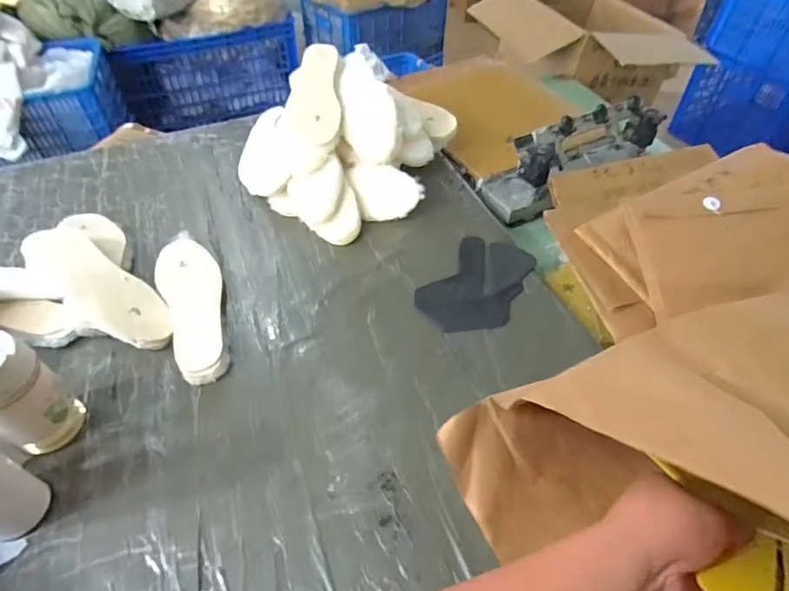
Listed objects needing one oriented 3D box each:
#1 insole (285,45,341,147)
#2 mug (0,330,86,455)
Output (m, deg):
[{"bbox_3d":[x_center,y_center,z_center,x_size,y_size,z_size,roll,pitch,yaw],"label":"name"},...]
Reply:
[{"bbox_3d":[-0.142,-0.358,0.858,0.090,0.023,0.231,-3,65,-1],"label":"insole"},{"bbox_3d":[-0.426,0.119,0.553,0.080,0.169,0.078,36,59,28],"label":"mug"}]

